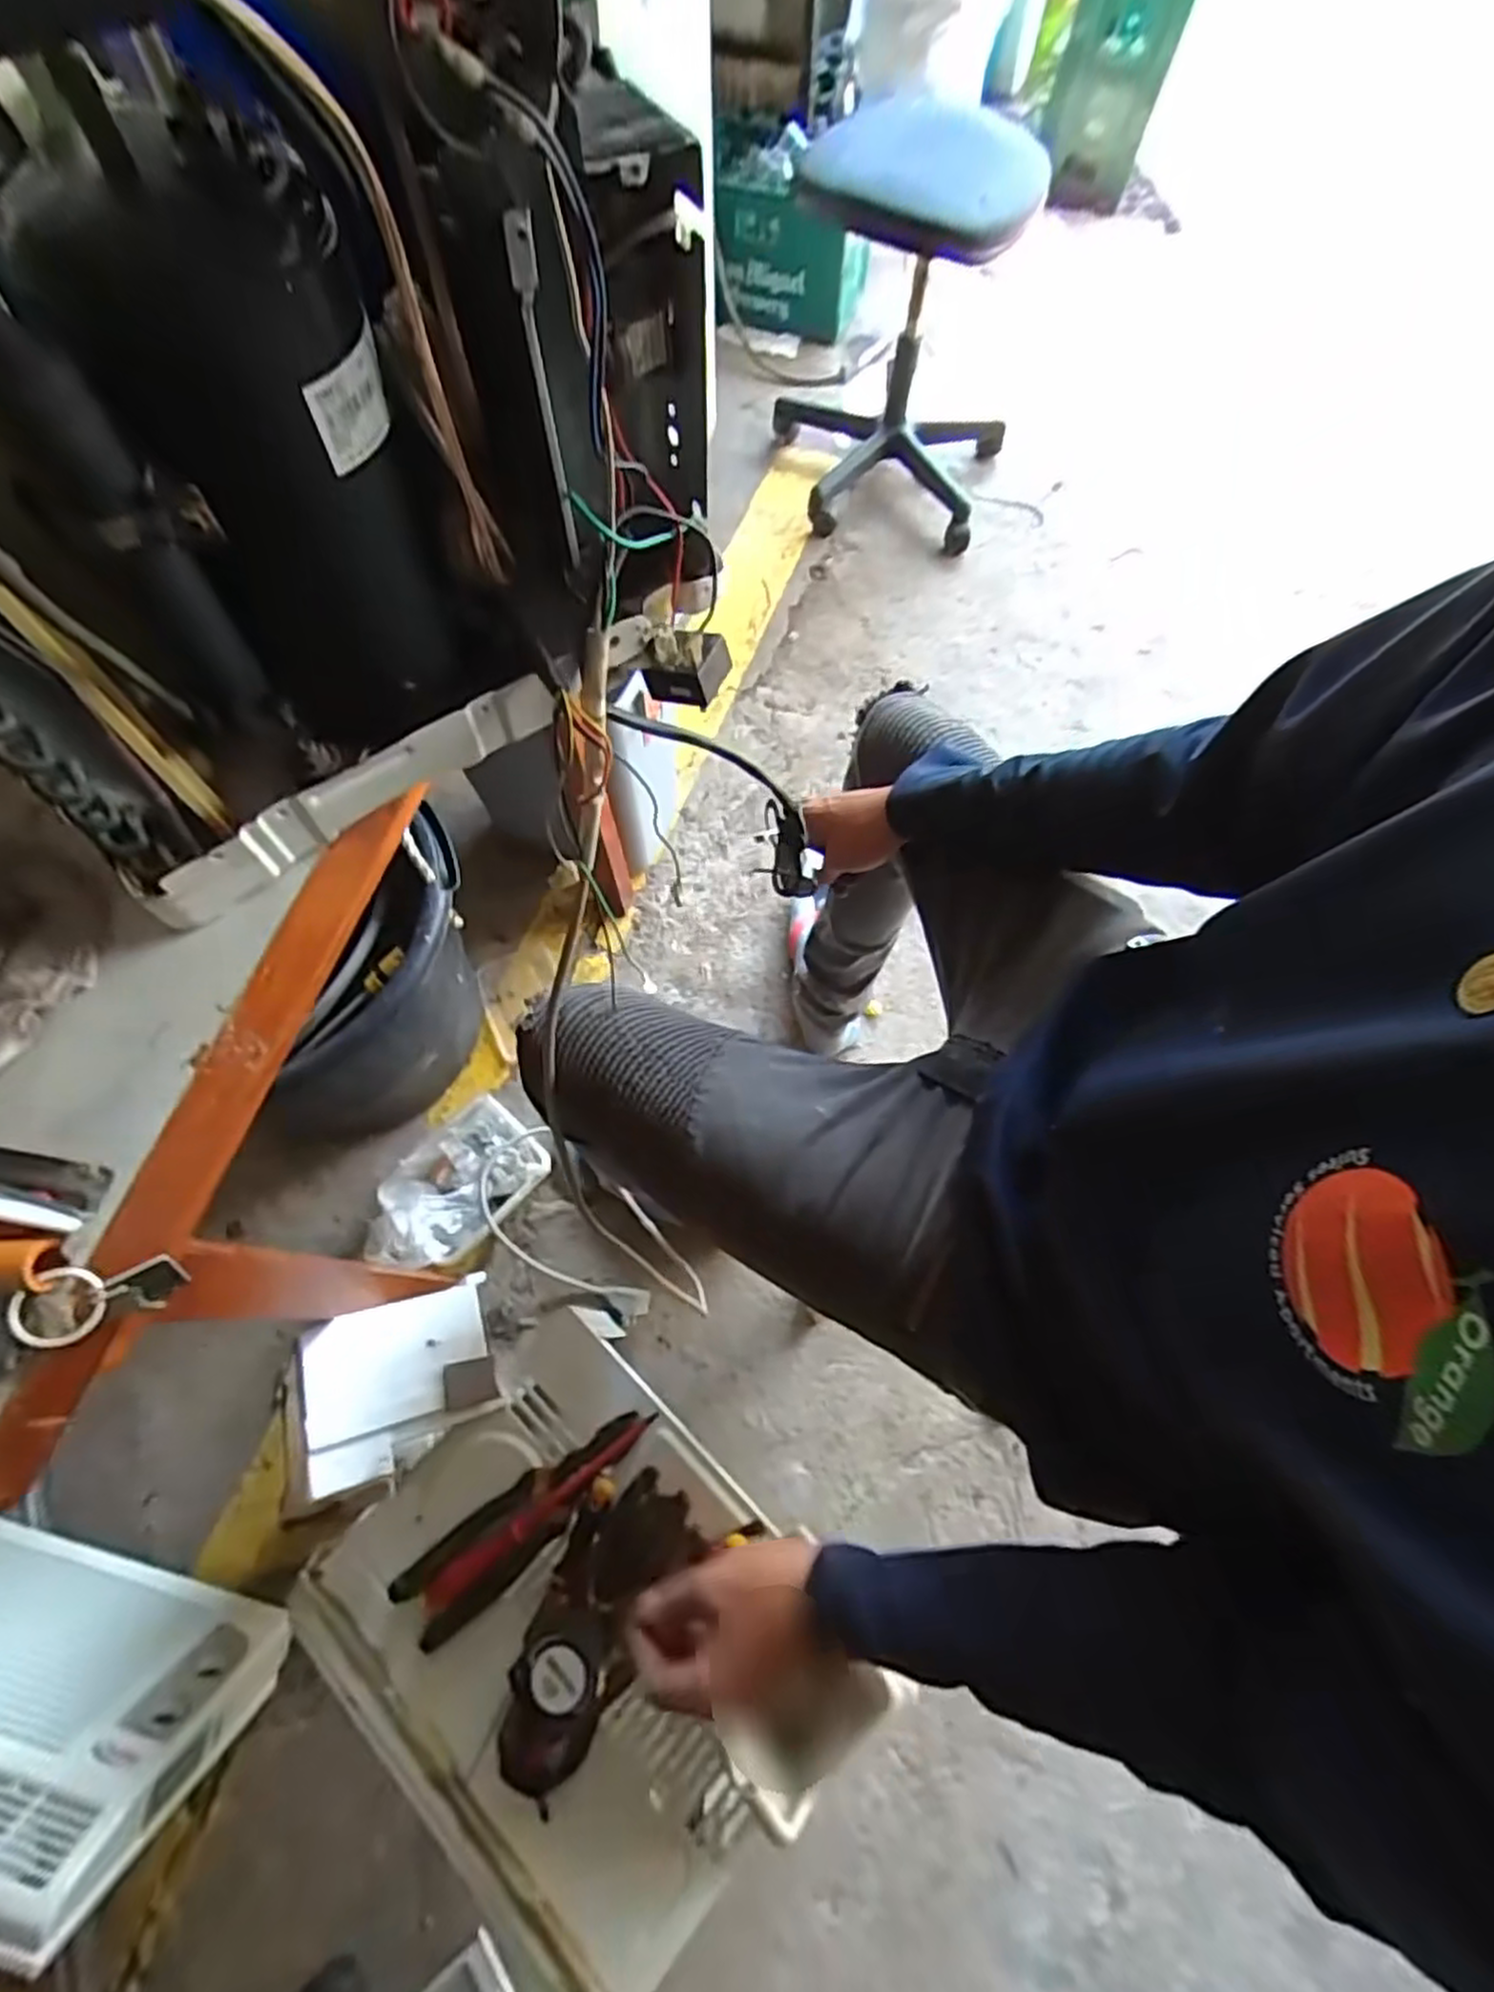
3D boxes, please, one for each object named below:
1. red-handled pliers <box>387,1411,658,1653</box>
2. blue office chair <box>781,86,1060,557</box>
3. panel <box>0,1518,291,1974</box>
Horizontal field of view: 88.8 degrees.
[{"bbox_3d":[-0.188,0.460,0.674,0.237,0.030,0.063,-34,72,-16],"label":"red-handled pliers"},{"bbox_3d":[0.306,-1.288,1.446,0.461,0.542,0.543,12,67,3],"label":"blue office chair"},{"bbox_3d":[-0.696,0.637,0.709,0.410,0.280,0.066,17,93,2],"label":"panel"}]

